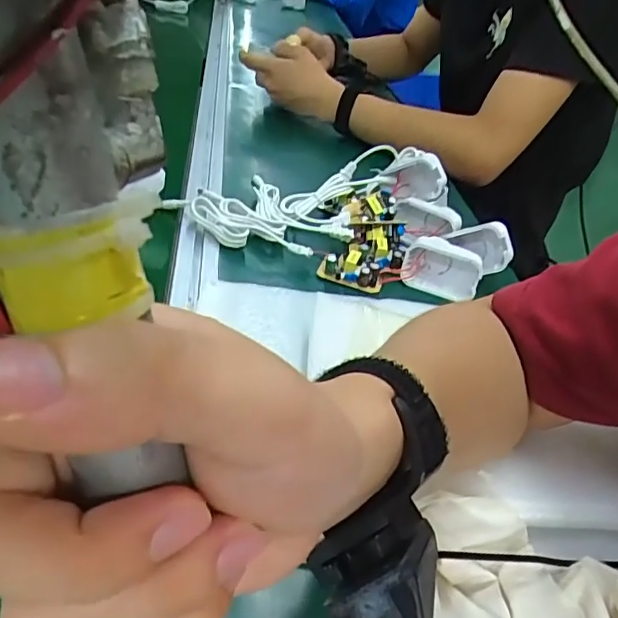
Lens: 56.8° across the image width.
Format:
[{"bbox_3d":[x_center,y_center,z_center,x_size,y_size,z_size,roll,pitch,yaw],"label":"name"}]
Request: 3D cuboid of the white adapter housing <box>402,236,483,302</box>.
[{"bbox_3d":[0.126,-0.038,0.538,0.069,0.045,0.029,14,37,12],"label":"white adapter housing"}]

